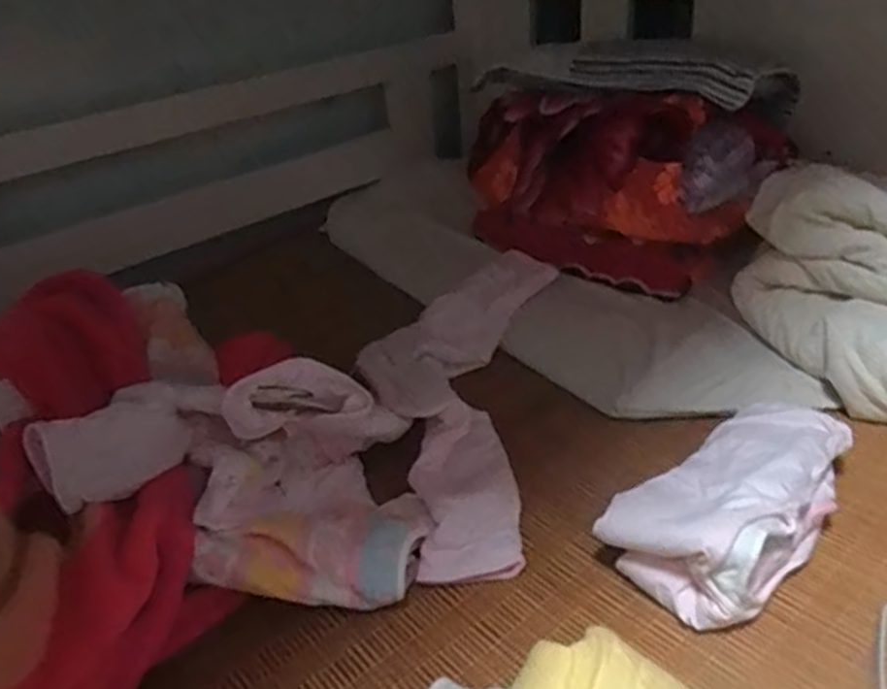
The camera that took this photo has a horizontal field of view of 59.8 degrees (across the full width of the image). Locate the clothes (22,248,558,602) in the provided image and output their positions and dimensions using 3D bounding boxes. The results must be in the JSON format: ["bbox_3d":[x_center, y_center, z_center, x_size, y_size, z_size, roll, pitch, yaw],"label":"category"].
[{"bbox_3d":[-0.087,0.027,0.904,0.389,0.168,0.595,4,32,14],"label":"clothes"}]

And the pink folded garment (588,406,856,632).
[{"bbox_3d":[0.278,0.143,0.717,0.261,0.083,0.124,-26,37,-31],"label":"pink folded garment"}]

